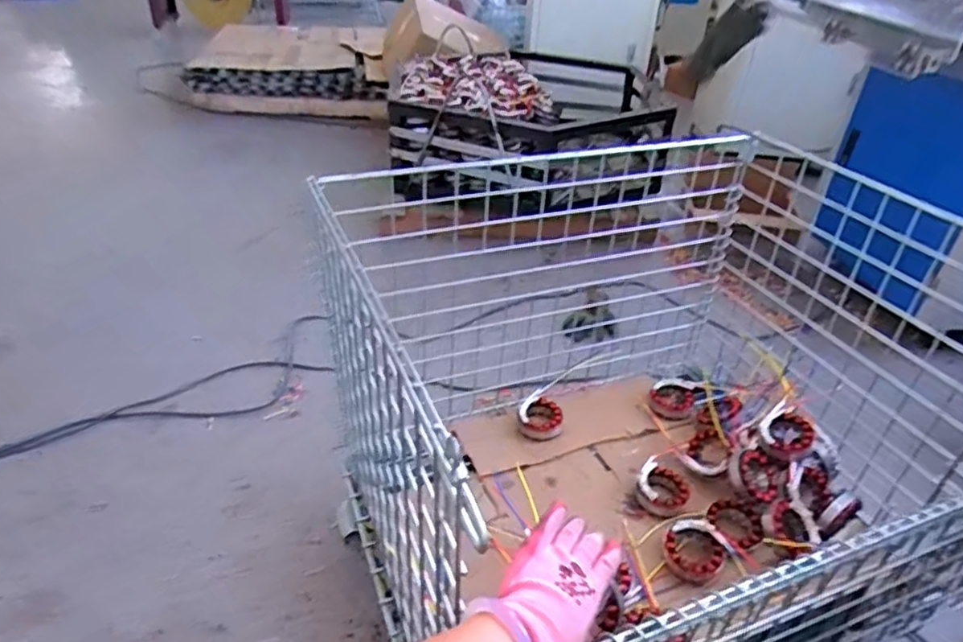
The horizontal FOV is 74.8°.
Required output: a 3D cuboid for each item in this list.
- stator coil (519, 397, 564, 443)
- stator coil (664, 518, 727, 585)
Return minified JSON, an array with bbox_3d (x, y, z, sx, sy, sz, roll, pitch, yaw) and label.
[{"bbox_3d":[0.111,0.186,1.179,0.079,0.034,0.085,2,34,-2],"label":"stator coil"},{"bbox_3d":[0.320,0.344,0.947,0.091,0.029,0.088,2,34,-2],"label":"stator coil"}]

